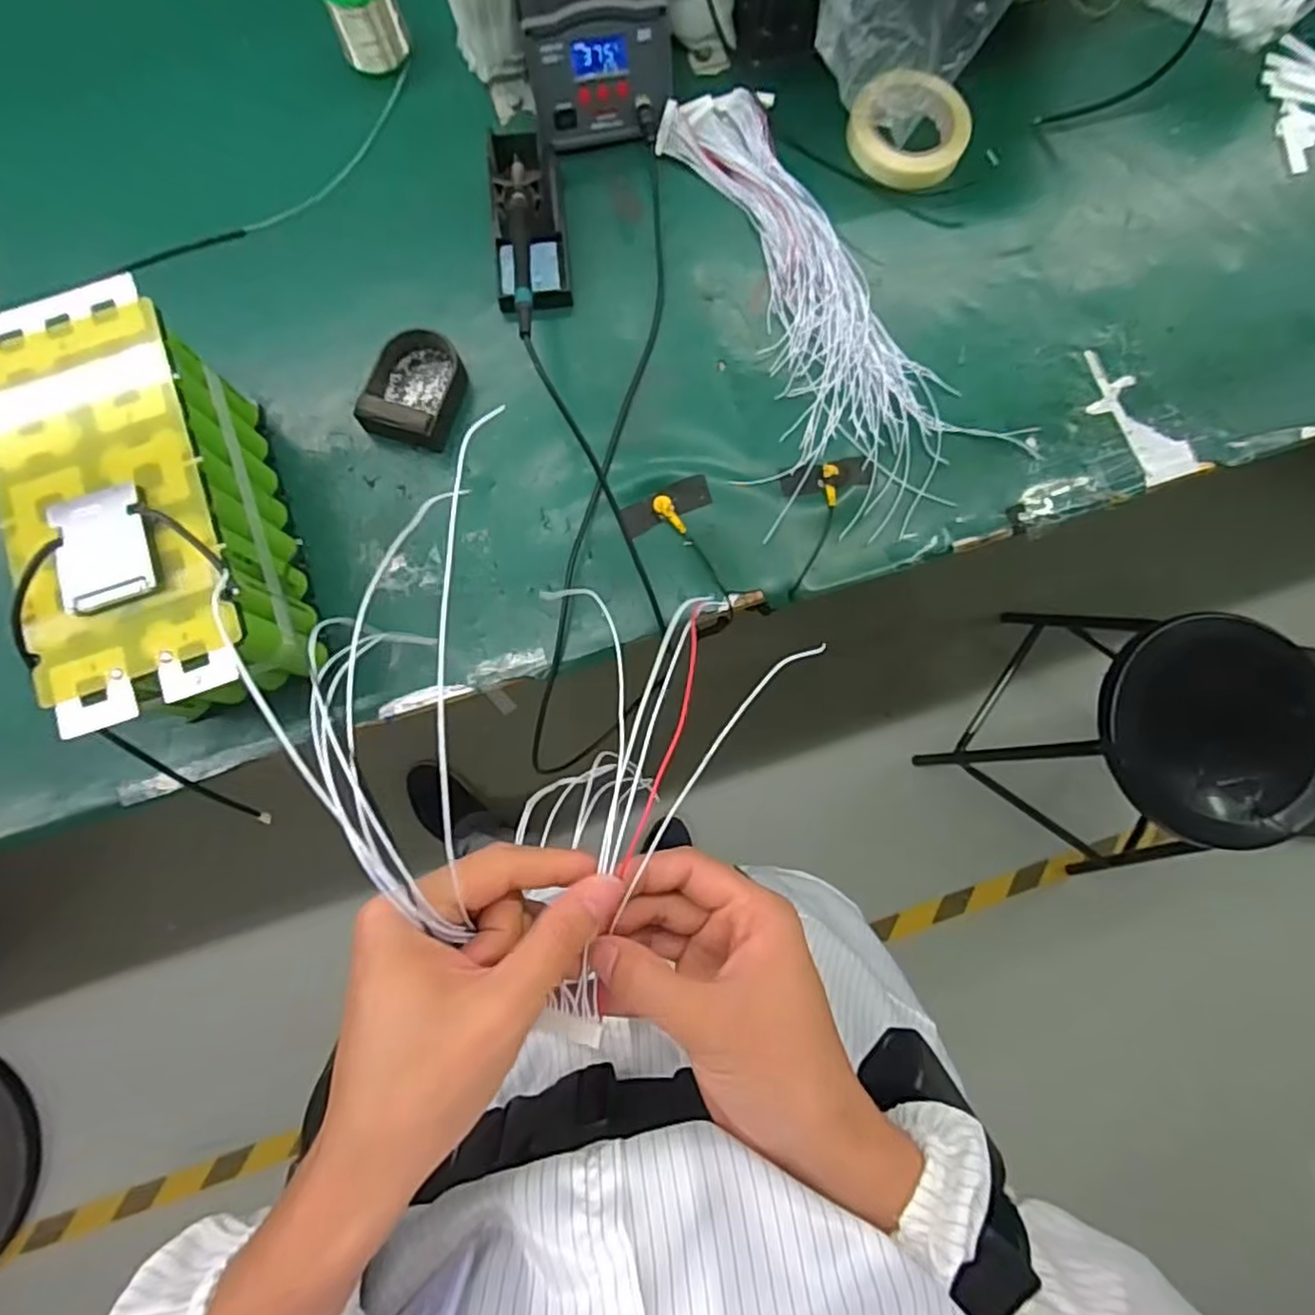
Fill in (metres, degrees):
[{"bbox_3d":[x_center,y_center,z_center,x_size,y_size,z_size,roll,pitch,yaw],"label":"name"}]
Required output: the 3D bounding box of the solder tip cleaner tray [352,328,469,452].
[{"bbox_3d":[-0.223,-0.249,0.638,0.081,0.046,0.104,11,81,-1],"label":"solder tip cleaner tray"}]

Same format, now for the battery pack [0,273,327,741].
[{"bbox_3d":[-0.389,-0.107,0.540,0.139,0.147,0.307,-20,82,-5],"label":"battery pack"}]

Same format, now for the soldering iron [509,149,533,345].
[{"bbox_3d":[-0.116,-0.352,0.581,0.018,0.013,0.232,-6,64,-3],"label":"soldering iron"}]

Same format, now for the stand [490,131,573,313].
[{"bbox_3d":[-0.123,-0.416,0.646,0.071,0.068,0.150,-5,82,-3],"label":"stand"}]

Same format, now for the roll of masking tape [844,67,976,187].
[{"bbox_3d":[0.249,-0.525,0.685,0.118,0.029,0.094,28,93,4],"label":"roll of masking tape"}]

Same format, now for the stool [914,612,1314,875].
[{"bbox_3d":[0.748,0.125,1.119,0.365,0.448,0.350,33,82,3],"label":"stool"}]

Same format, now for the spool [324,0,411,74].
[{"bbox_3d":[-0.289,-0.641,0.678,0.066,0.075,0.066,0,82,-2],"label":"spool"}]

